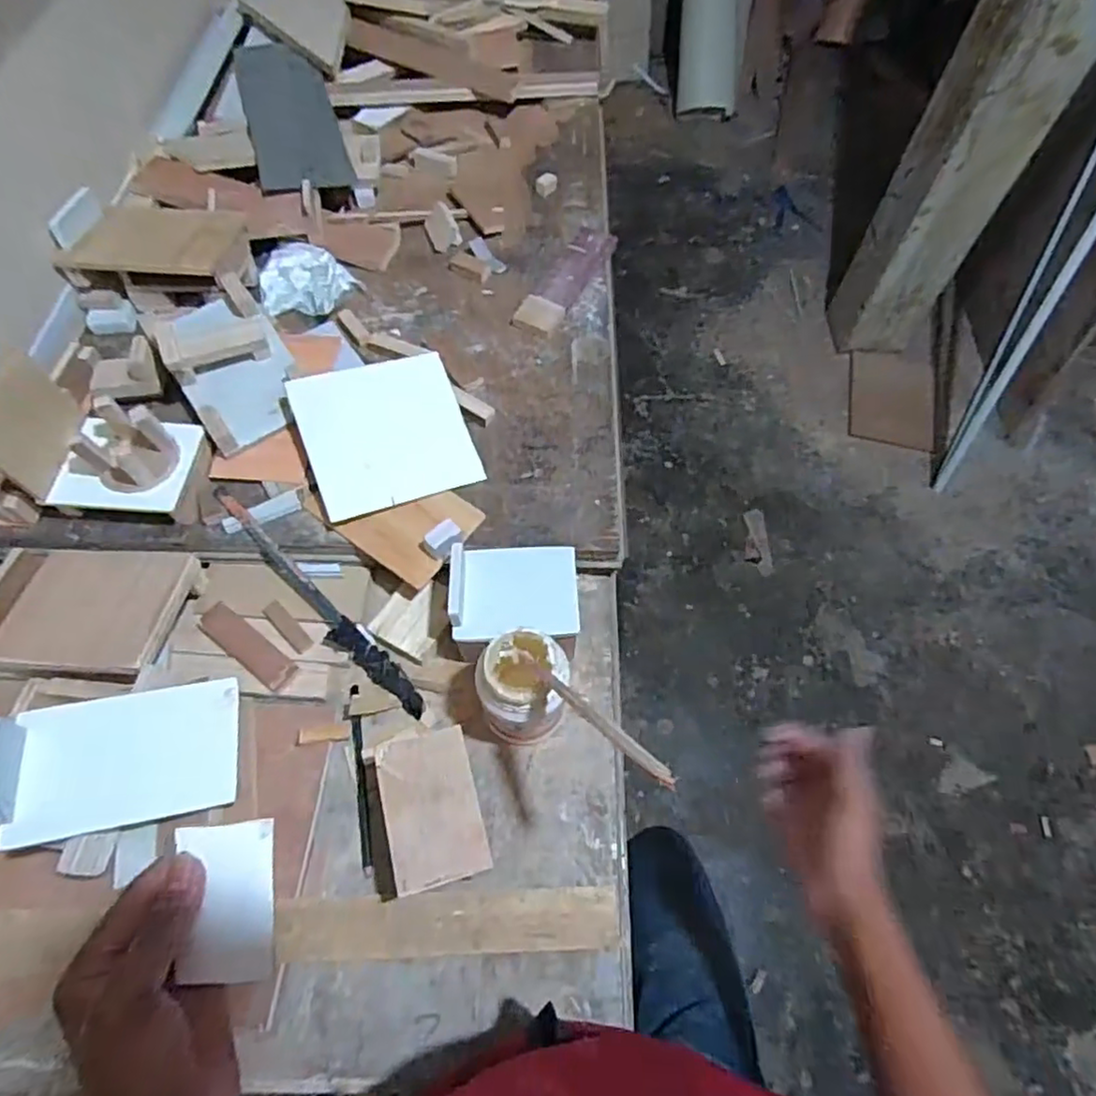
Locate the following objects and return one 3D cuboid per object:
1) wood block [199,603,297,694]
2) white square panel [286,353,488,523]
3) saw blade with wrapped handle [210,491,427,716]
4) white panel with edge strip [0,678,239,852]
[{"bbox_3d":[-0.294,0.096,0.625,0.110,0.013,0.032,34,66,16],"label":"wood block"},{"bbox_3d":[-0.167,-0.121,0.673,0.164,0.005,0.153,-18,85,-21],"label":"white square panel"},{"bbox_3d":[-0.230,0.054,0.631,0.296,0.025,0.032,45,72,6],"label":"saw blade with wrapped handle"},{"bbox_3d":[-0.339,0.167,0.506,0.167,0.037,0.103,-5,74,-19],"label":"white panel with edge strip"}]

